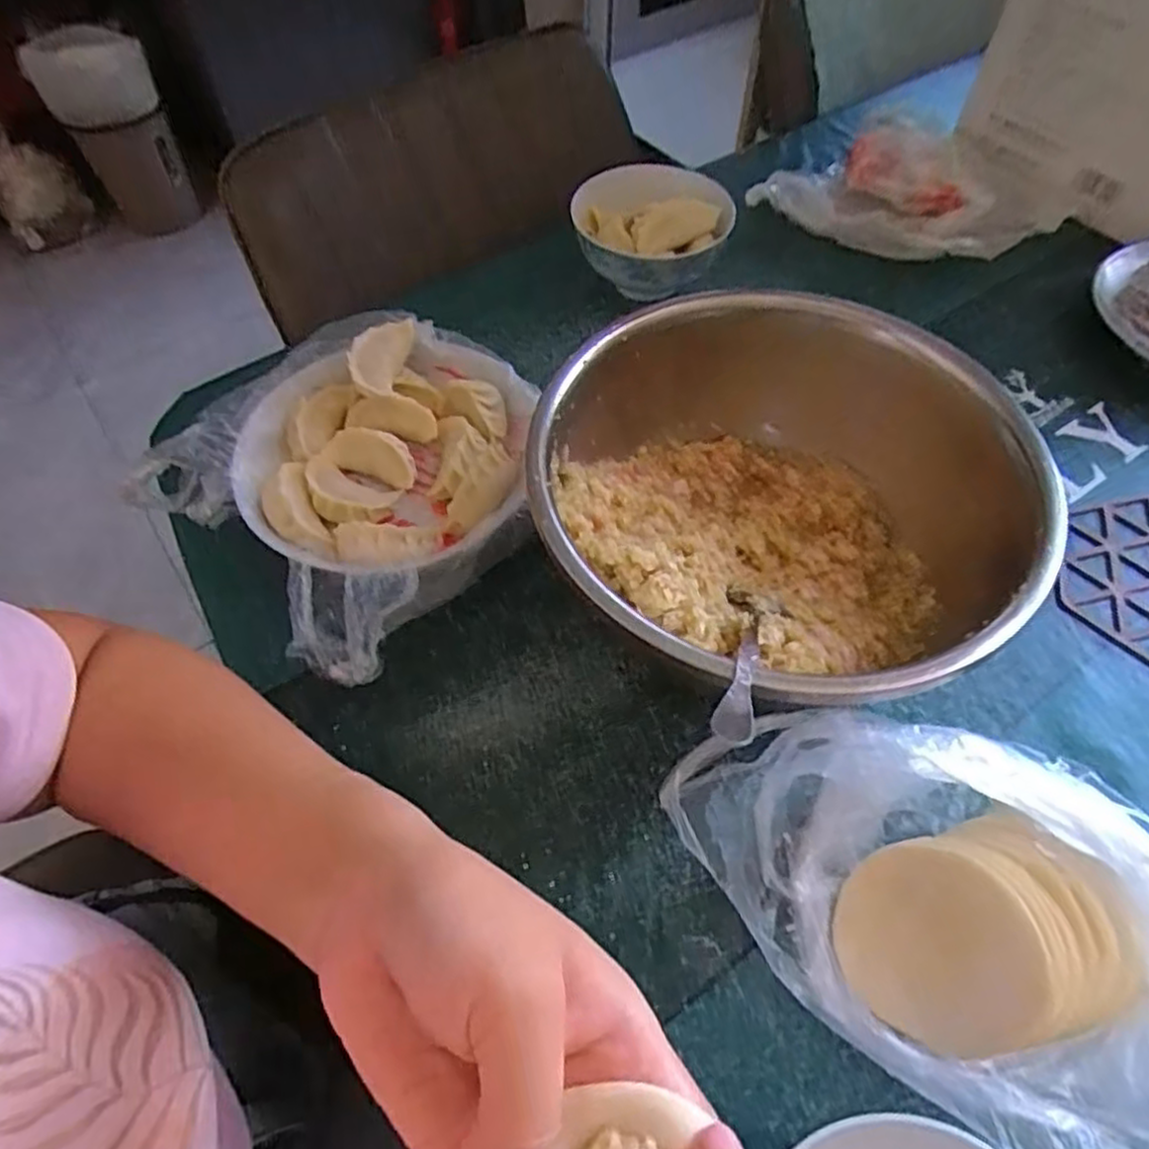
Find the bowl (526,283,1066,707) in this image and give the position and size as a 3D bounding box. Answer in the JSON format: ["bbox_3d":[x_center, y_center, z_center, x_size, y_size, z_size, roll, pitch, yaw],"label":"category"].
[{"bbox_3d":[0.107,-0.038,0.401,0.244,0.108,0.254,0,58,0],"label":"bowl"}]

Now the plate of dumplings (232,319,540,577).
[{"bbox_3d":[-0.120,-0.079,0.469,0.175,0.039,0.191,0,58,0],"label":"plate of dumplings"}]

